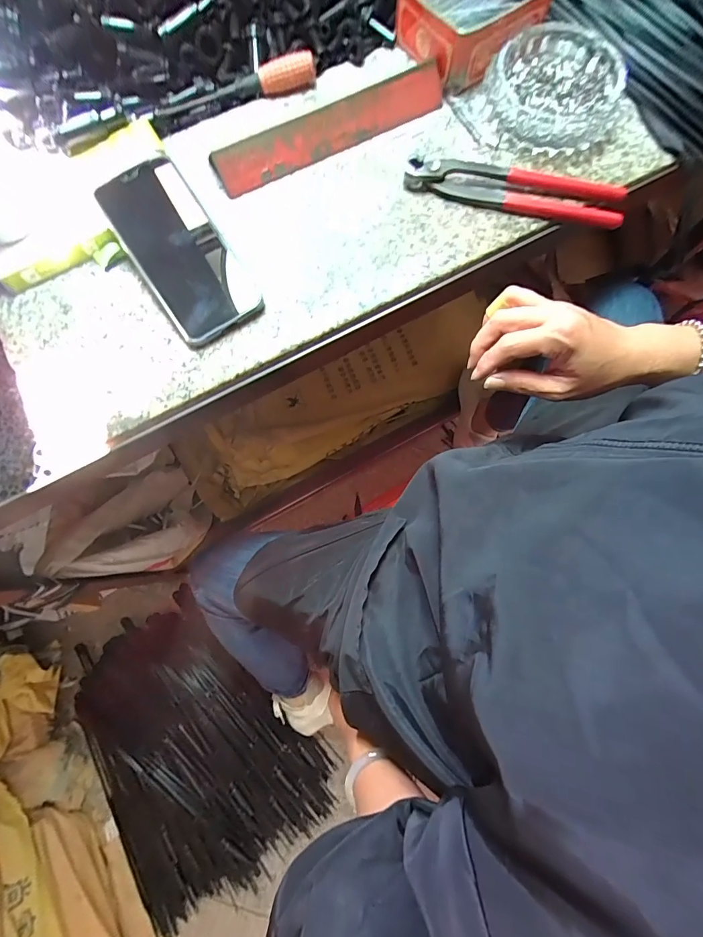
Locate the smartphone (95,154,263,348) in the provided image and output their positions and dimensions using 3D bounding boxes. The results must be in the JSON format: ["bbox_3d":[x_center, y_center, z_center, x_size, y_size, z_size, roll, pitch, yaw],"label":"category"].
[{"bbox_3d":[-0.146,-0.182,0.333,0.072,0.007,0.152,-34,91,-7],"label":"smartphone"}]

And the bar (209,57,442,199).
[{"bbox_3d":[-0.017,-0.314,0.365,0.226,0.035,0.013,-27,46,-5],"label":"bar"}]

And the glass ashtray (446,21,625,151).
[{"bbox_3d":[0.180,-0.343,0.367,0.135,0.031,0.117,-32,80,-6],"label":"glass ashtray"}]

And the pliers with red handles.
[{"bbox_3d":[0.148,-0.250,0.358,0.196,0.024,0.039,6,78,2],"label":"pliers with red handles"}]

